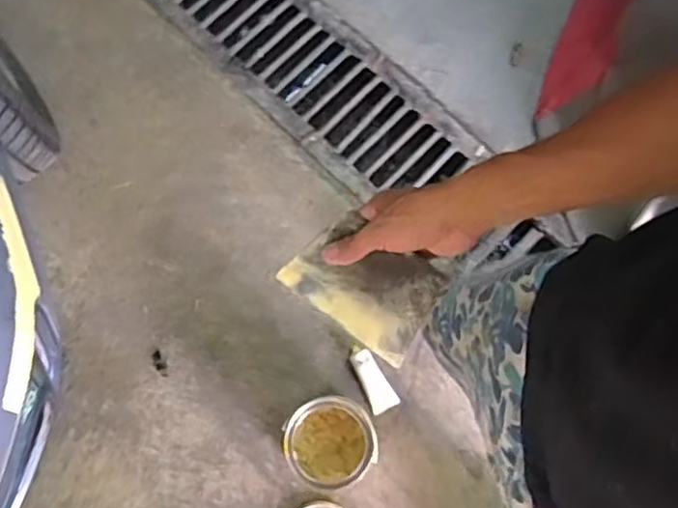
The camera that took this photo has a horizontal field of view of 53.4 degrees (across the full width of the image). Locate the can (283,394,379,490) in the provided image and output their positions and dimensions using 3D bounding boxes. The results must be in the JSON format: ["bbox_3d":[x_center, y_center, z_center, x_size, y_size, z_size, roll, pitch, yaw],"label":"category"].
[{"bbox_3d":[-0.014,0.354,1.277,0.166,0.157,0.159,0,74,0],"label":"can"}]

